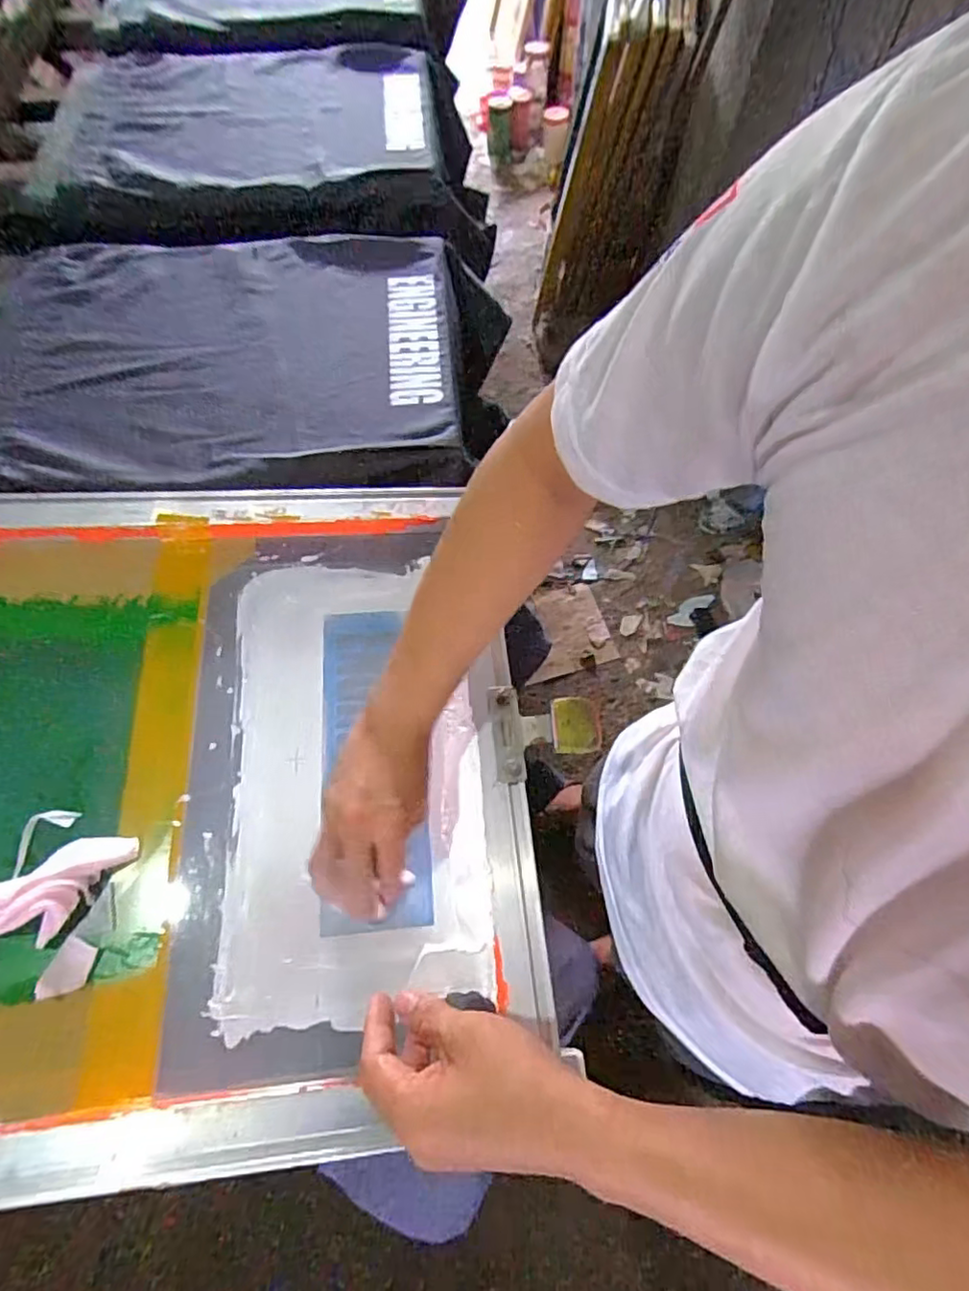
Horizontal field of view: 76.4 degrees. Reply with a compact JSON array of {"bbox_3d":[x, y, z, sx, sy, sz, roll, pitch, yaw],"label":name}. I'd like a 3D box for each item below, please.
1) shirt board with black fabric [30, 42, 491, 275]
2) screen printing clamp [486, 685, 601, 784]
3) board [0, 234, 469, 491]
[{"bbox_3d":[-0.375,-0.838,1.026,0.687,0.121,0.478,-15,70,-8],"label":"shirt board with black fabric"},{"bbox_3d":[0.051,0.069,0.518,0.088,0.026,0.079,-5,63,-5],"label":"screen printing clamp"},{"bbox_3d":[-0.342,-0.358,0.760,0.630,0.041,0.432,-2,63,-3],"label":"board"}]

